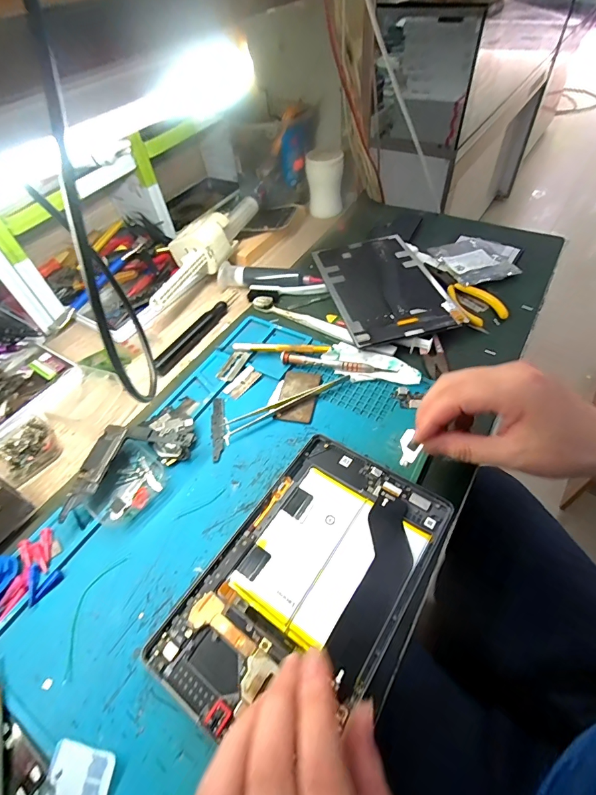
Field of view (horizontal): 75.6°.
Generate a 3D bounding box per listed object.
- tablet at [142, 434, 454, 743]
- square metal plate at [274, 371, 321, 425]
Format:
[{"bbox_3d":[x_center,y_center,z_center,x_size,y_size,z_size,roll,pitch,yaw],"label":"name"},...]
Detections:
[{"bbox_3d":[0.009,0.126,0.271,0.125,0.009,0.201,28,60,23],"label":"tablet"},{"bbox_3d":[0.000,-0.003,0.376,0.036,0.004,0.062,8,54,11],"label":"square metal plate"}]

